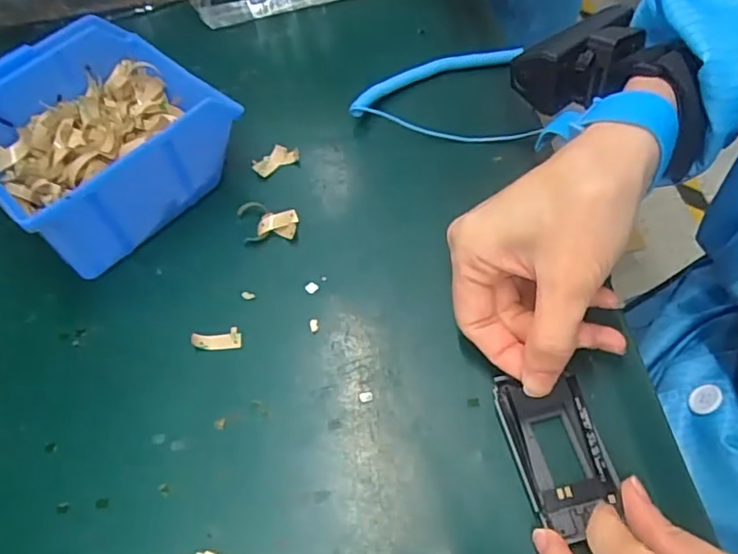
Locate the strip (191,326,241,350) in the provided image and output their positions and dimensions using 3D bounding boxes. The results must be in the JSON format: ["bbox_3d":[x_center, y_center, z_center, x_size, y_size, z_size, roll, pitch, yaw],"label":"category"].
[{"bbox_3d":[-0.080,0.032,0.315,0.025,0.004,0.011,-6,57,4],"label":"strip"}]

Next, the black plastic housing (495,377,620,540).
[{"bbox_3d":[0.083,0.076,0.267,0.037,0.014,0.071,-9,56,-5],"label":"black plastic housing"}]

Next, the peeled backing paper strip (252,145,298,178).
[{"bbox_3d":[-0.059,-0.075,0.380,0.029,0.006,0.015,-33,60,-13],"label":"peeled backing paper strip"}]

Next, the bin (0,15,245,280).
[{"bbox_3d":[-0.160,-0.082,0.356,0.126,0.063,0.134,38,68,24],"label":"bin"}]

